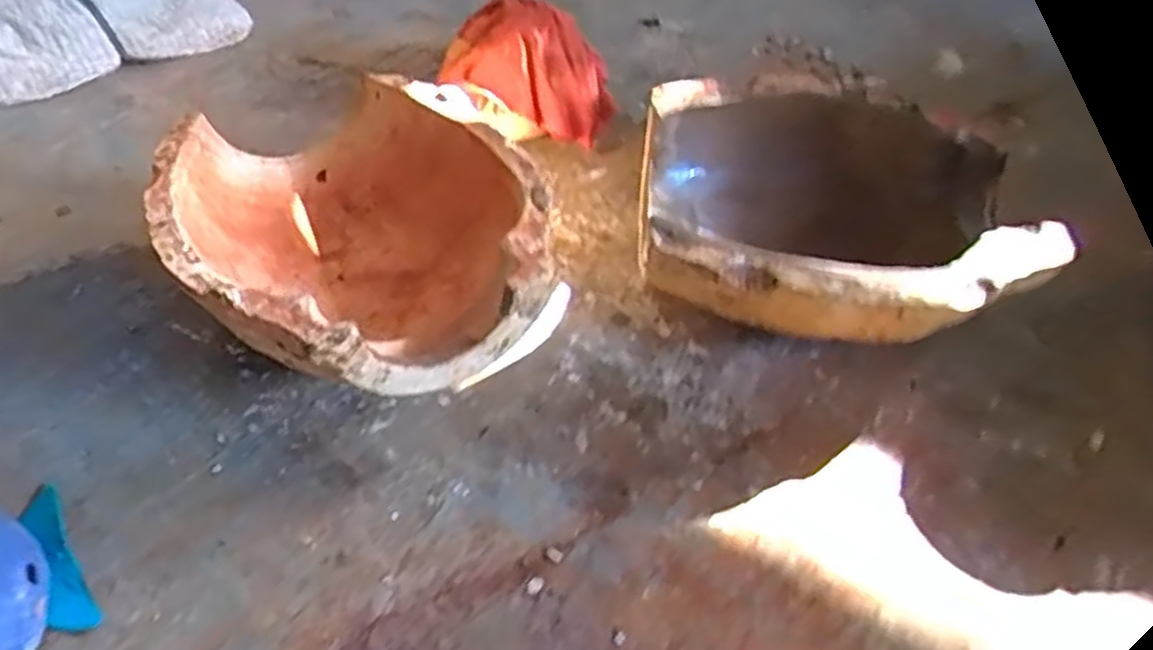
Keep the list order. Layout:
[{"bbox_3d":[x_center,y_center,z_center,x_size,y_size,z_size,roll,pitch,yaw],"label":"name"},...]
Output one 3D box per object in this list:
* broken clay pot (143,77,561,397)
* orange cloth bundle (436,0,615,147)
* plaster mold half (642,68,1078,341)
[{"bbox_3d":[-0.182,-0.068,0.662,0.277,0.156,0.334,-27,58,-27],"label":"broken clay pot"},{"bbox_3d":[-0.053,-0.289,0.882,0.124,0.123,0.184,-33,59,-32],"label":"orange cloth bundle"},{"bbox_3d":[0.224,-0.090,0.731,0.323,0.157,0.294,7,49,-1],"label":"plaster mold half"}]

